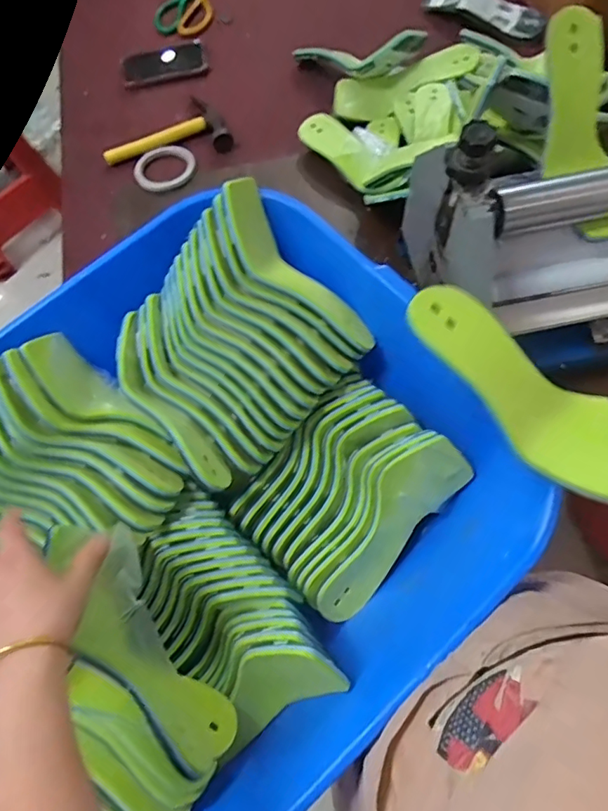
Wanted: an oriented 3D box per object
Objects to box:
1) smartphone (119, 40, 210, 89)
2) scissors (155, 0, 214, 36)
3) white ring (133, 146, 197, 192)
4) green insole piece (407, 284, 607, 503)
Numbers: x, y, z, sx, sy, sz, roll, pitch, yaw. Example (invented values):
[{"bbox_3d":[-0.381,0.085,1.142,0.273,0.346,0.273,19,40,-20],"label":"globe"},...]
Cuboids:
[{"bbox_3d":[-0.248,-0.603,0.916,0.149,0.009,0.082,-16,69,-3],"label":"smartphone"},{"bbox_3d":[-0.205,-0.767,0.976,0.089,0.025,0.182,17,71,9],"label":"scissors"},{"bbox_3d":[-0.223,-0.380,0.830,0.098,0.008,0.081,-14,69,-3],"label":"white ring"},{"bbox_3d":[0.169,-0.010,0.373,0.214,0.034,0.073,43,76,11],"label":"green insole piece"}]

